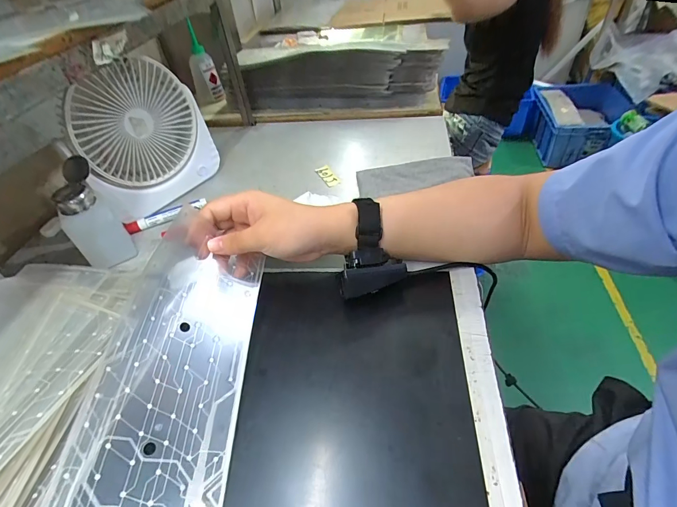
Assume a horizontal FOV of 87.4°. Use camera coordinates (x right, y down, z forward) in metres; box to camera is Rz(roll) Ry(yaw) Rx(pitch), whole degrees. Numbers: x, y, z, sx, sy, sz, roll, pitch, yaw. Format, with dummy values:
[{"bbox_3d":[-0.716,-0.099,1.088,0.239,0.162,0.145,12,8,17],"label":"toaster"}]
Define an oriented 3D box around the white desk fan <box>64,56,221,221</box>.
[{"bbox_3d":[-0.271,-0.153,0.498,0.048,0.194,0.194,21,52,27],"label":"white desk fan"}]

